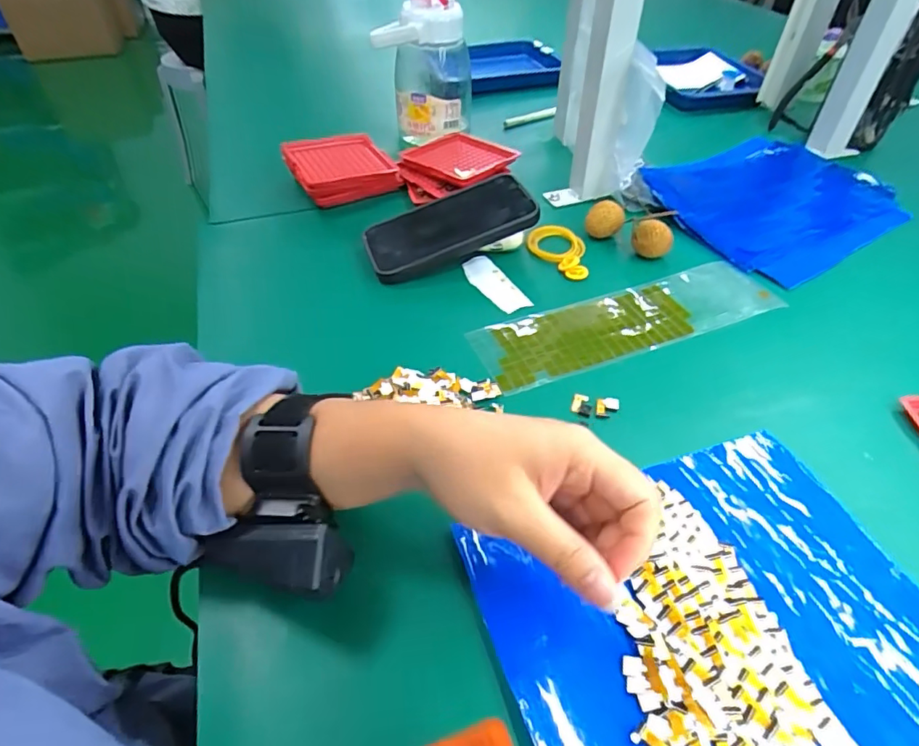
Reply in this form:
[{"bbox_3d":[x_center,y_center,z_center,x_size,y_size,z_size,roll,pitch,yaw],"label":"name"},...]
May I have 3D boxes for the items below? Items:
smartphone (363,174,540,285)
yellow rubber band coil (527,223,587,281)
[{"bbox_3d":[-0.010,-0.138,0.497,0.155,0.018,0.082,-23,48,-3],"label":"smartphone"},{"bbox_3d":[0.093,-0.117,0.510,0.055,0.016,0.070,6,46,4],"label":"yellow rubber band coil"}]

